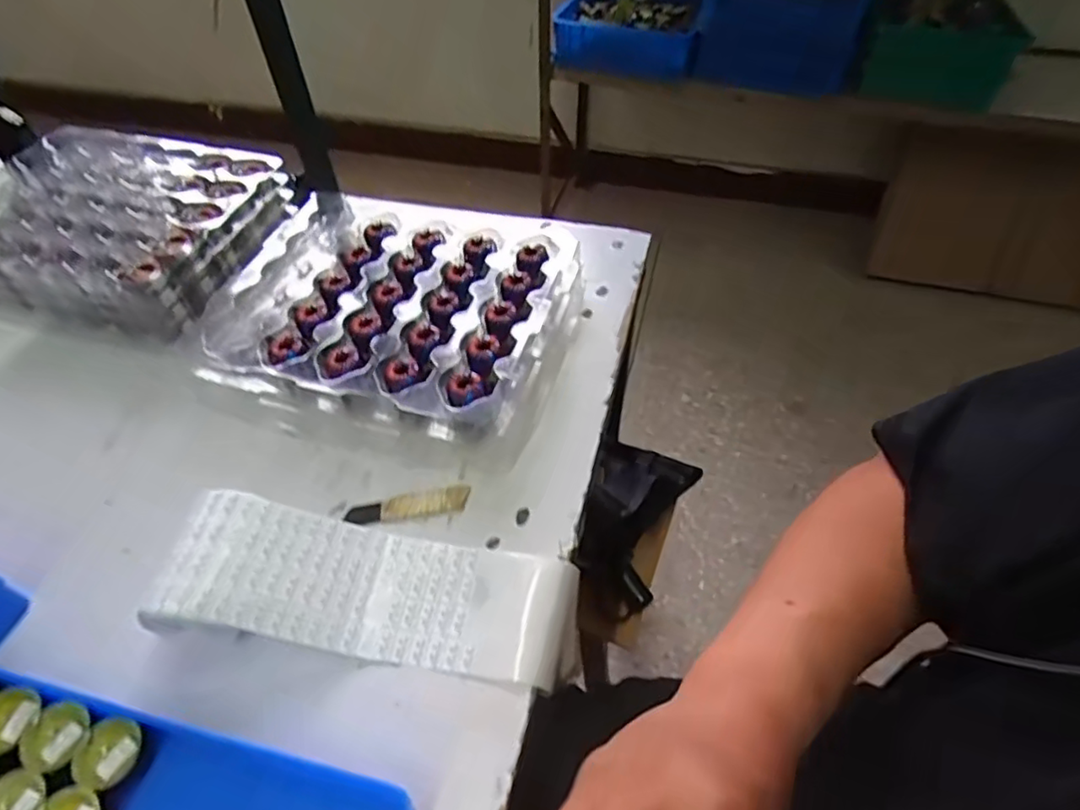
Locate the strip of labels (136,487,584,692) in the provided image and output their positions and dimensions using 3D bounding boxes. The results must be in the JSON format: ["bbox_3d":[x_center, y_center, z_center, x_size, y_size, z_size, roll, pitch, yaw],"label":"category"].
[{"bbox_3d":[-0.109,0.126,0.405,0.267,0.060,0.092,6,51,6],"label":"strip of labels"}]

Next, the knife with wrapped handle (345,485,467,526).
[{"bbox_3d":[-0.102,0.079,0.463,0.093,0.010,0.022,-10,51,-6],"label":"knife with wrapped handle"}]

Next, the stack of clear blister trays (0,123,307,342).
[{"bbox_3d":[-0.462,-0.197,0.652,0.306,0.068,0.242,12,52,11],"label":"stack of clear blister trays"}]

